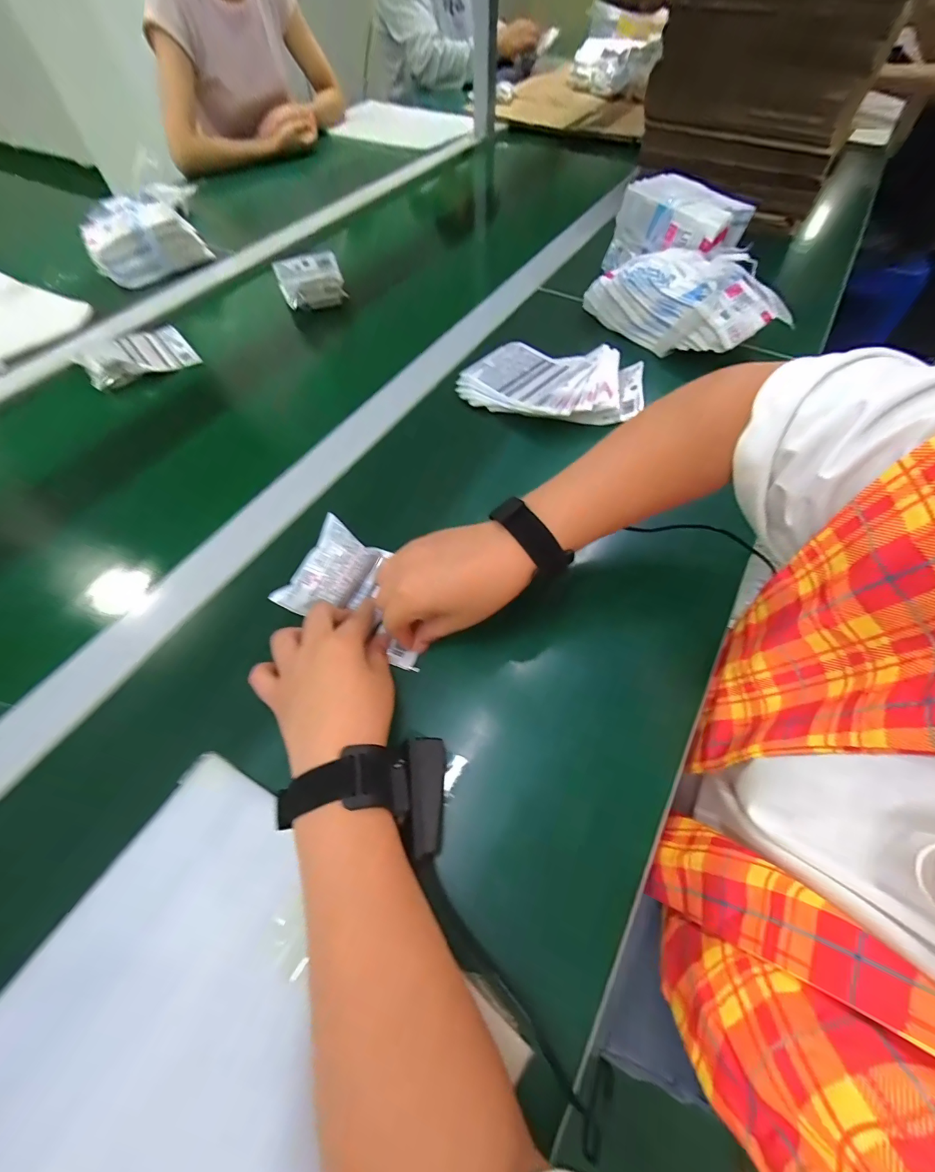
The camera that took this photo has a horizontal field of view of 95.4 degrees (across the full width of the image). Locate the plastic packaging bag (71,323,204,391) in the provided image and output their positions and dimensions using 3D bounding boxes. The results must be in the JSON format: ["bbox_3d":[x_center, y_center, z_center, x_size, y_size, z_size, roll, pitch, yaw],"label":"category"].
[{"bbox_3d":[-0.454,-0.318,0.583,0.097,0.030,0.132,41,67,22],"label":"plastic packaging bag"}]

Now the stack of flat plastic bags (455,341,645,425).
[{"bbox_3d":[0.101,-0.247,0.510,0.217,0.033,0.132,16,60,10],"label":"stack of flat plastic bags"}]

